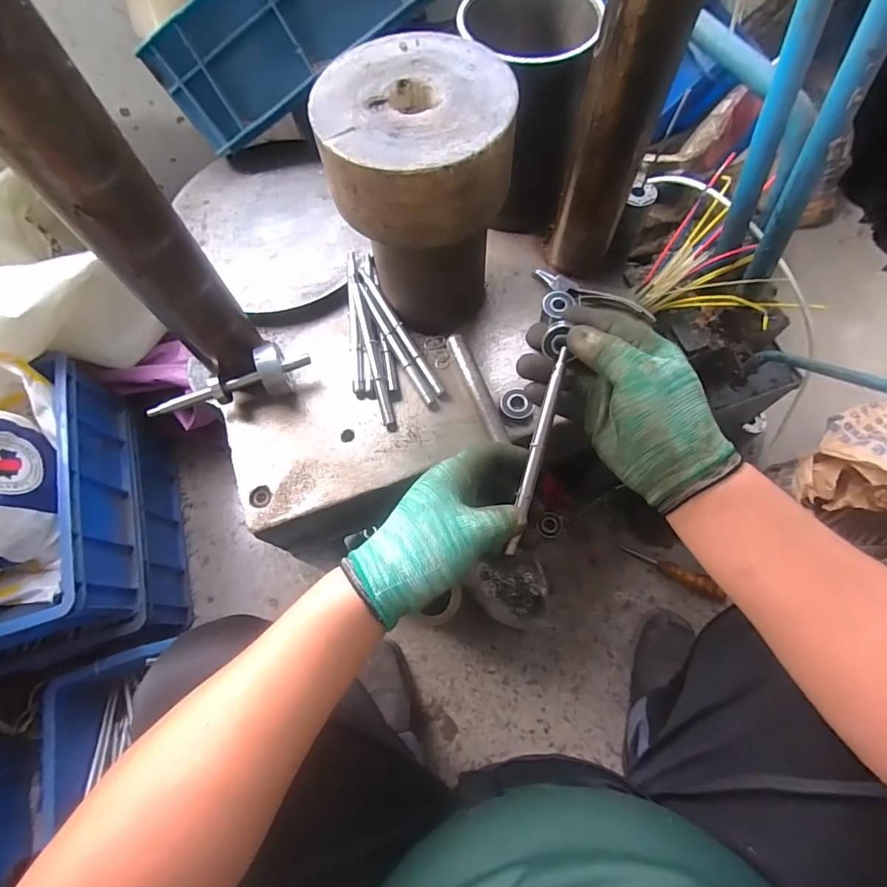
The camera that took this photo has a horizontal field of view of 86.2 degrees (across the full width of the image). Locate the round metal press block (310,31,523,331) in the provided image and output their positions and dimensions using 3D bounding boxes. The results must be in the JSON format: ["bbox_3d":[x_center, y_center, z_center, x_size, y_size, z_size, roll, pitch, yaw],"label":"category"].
[{"bbox_3d":[-0.017,-0.204,0.428,0.133,0.205,0.140,-1,68,2],"label":"round metal press block"}]

